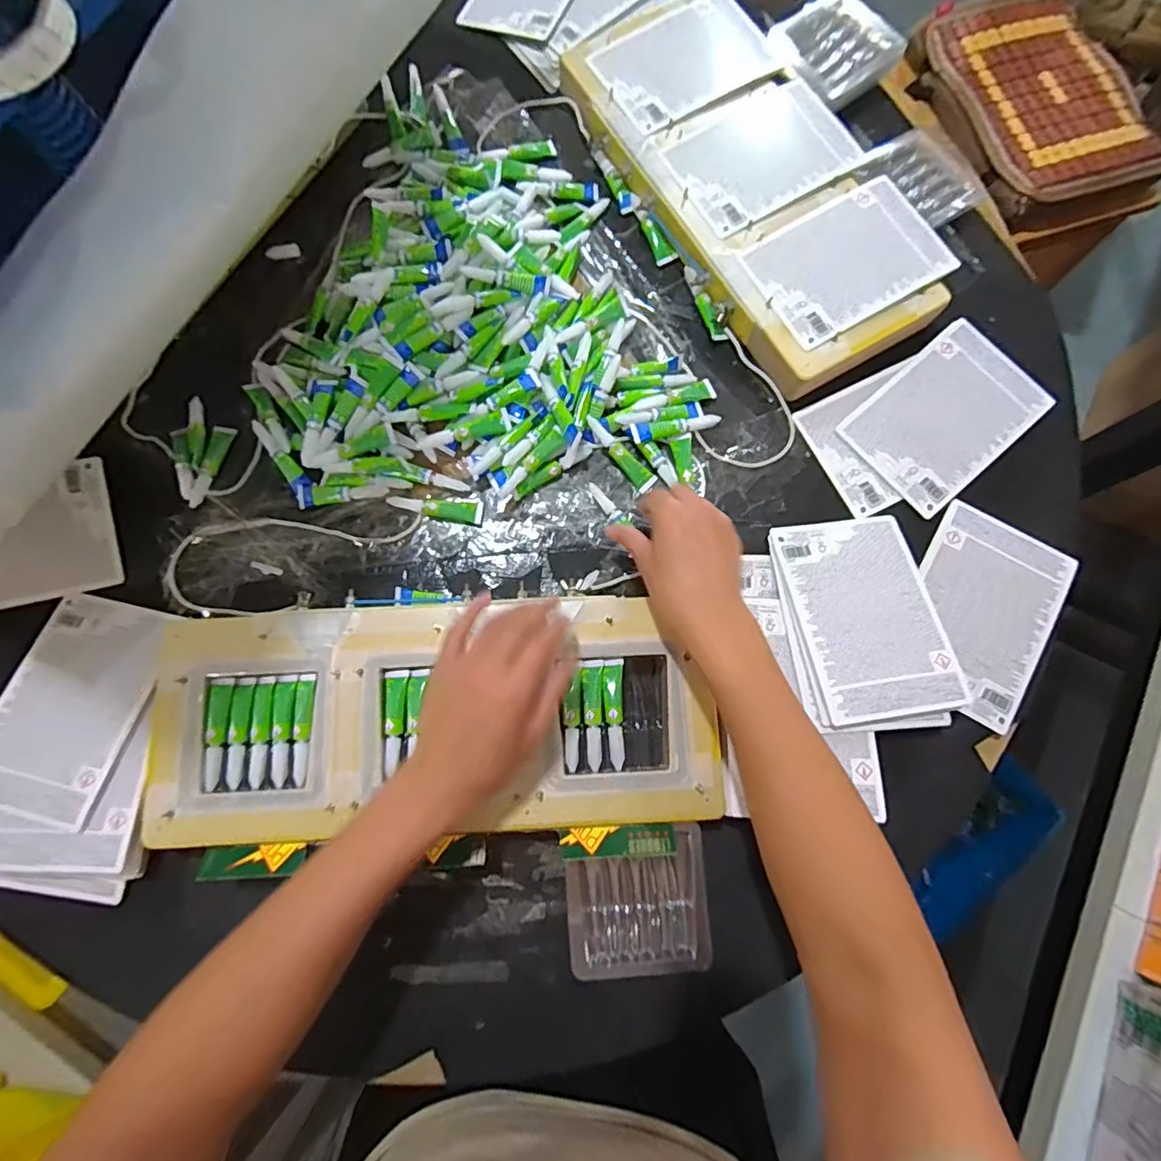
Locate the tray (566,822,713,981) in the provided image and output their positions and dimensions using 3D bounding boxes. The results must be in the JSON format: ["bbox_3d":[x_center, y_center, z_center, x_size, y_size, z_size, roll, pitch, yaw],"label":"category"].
[{"bbox_3d":[0.044,0.243,0.429,0.104,0.013,0.101,-4,77,-1],"label":"tray"}]

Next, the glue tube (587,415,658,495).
[{"bbox_3d":[0.035,-0.114,0.509,0.017,0.007,0.081,-44,96,-9],"label":"glue tube"}]

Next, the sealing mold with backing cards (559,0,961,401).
[{"bbox_3d":[0.163,-0.389,0.556,0.193,0.045,0.424,-30,79,-6],"label":"sealing mold with backing cards"}]

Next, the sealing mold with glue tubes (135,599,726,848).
[{"bbox_3d":[-0.110,0.108,0.445,0.423,0.040,0.183,3,77,0],"label":"sealing mold with glue tubes"}]

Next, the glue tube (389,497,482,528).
[{"bbox_3d":[-0.126,-0.065,0.499,0.079,0.012,0.020,8,77,2],"label":"glue tube"}]

